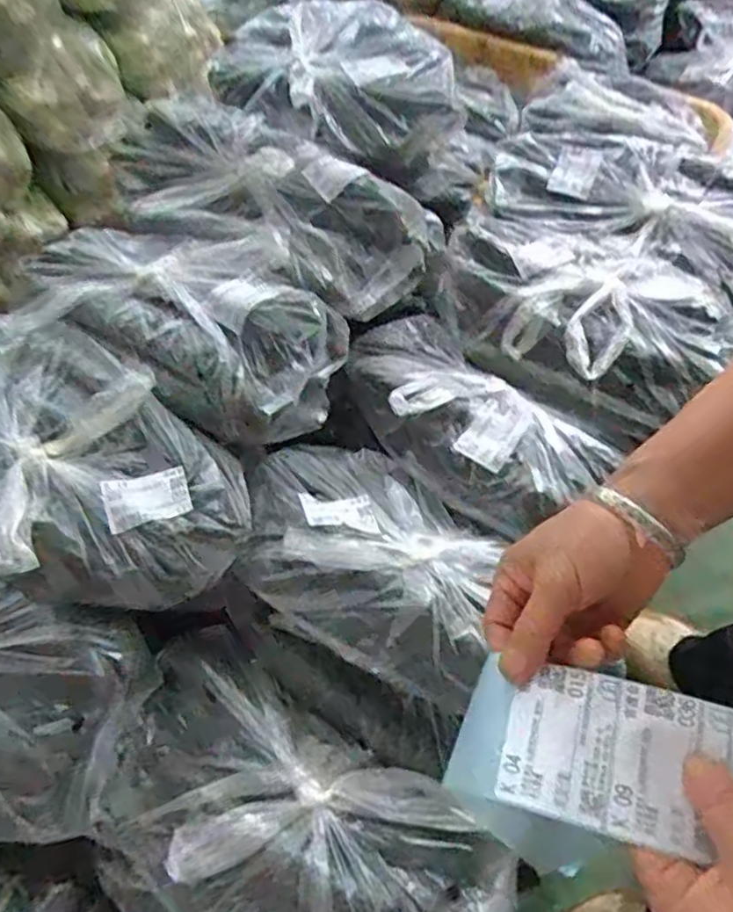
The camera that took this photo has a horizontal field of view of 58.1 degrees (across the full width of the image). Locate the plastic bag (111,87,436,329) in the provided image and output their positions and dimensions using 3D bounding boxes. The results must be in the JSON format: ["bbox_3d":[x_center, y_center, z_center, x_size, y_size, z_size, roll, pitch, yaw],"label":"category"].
[{"bbox_3d":[-0.104,-0.296,0.744,0.363,0.097,0.214,30,58,15],"label":"plastic bag"}]

